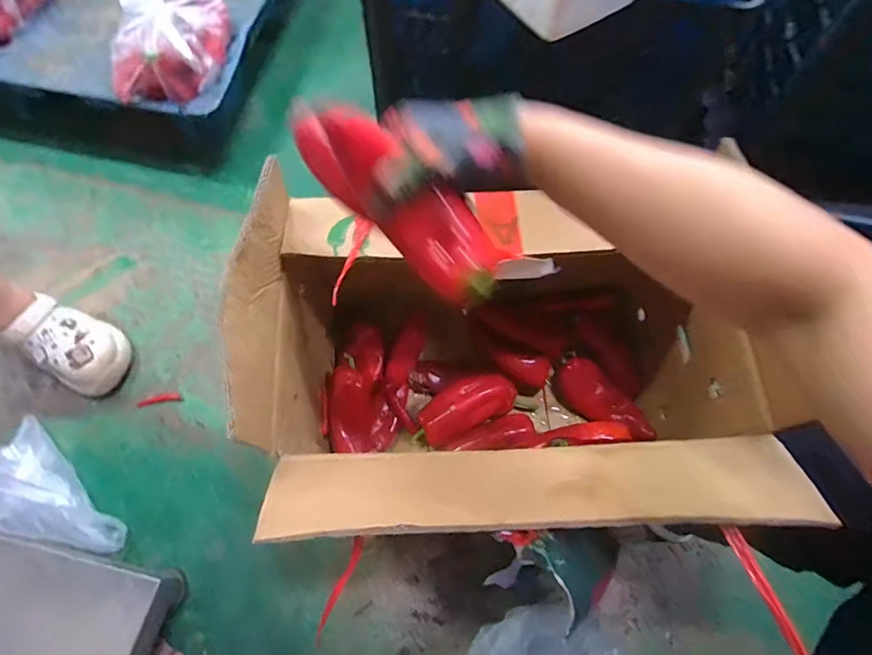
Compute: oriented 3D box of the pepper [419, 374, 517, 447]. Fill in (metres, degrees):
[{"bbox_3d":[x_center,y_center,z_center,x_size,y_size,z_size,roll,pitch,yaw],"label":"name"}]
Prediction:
[{"bbox_3d":[0.048,0.119,0.770,0.157,0.059,0.081,-27,70,-12],"label":"pepper"}]

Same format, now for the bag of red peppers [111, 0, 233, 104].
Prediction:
[{"bbox_3d":[-0.449,-0.508,0.807,0.129,0.190,0.222,14,68,5],"label":"bag of red peppers"}]

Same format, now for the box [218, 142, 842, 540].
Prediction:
[{"bbox_3d":[0.080,0.071,0.625,0.532,0.389,0.341,-1,67,-2],"label":"box"}]

